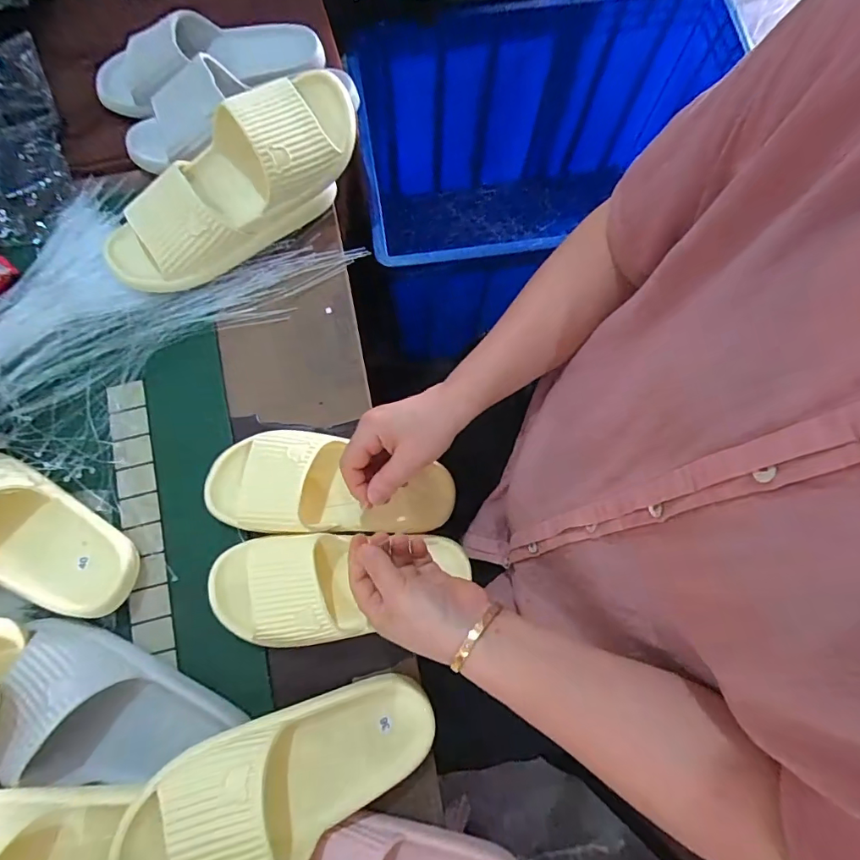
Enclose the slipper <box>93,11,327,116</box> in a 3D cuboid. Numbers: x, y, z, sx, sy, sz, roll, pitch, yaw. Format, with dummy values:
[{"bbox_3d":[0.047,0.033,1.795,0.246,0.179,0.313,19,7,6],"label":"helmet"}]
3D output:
[{"bbox_3d":[-0.272,-0.459,0.580,0.275,0.058,0.101,-14,75,-4],"label":"slipper"}]

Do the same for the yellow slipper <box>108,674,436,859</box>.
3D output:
[{"bbox_3d":[-0.109,0.274,0.373,0.245,0.058,0.095,-13,74,-28],"label":"yellow slipper"}]

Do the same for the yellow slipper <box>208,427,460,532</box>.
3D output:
[{"bbox_3d":[-0.096,0.052,0.457,0.235,0.056,0.098,8,75,-5],"label":"yellow slipper"}]

